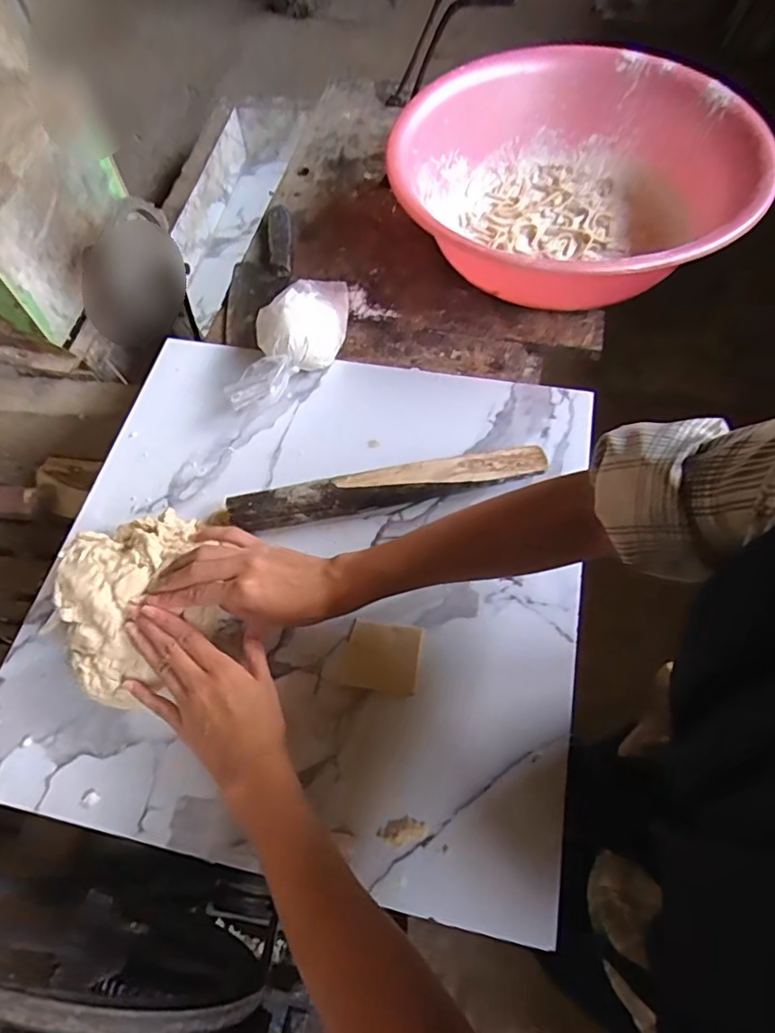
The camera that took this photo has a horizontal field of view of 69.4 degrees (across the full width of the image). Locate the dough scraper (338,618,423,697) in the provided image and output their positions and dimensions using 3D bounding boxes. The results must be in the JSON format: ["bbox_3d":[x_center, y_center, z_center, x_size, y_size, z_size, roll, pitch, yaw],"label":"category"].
[{"bbox_3d":[-0.005,0.121,0.485,0.064,0.006,0.057,9,62,7],"label":"dough scraper"}]

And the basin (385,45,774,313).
[{"bbox_3d":[0.222,-0.392,0.677,0.390,0.138,0.420,-1,61,2],"label":"basin"}]

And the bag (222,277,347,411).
[{"bbox_3d":[-0.096,-0.210,0.622,0.086,0.073,0.208,12,62,9],"label":"bag"}]

